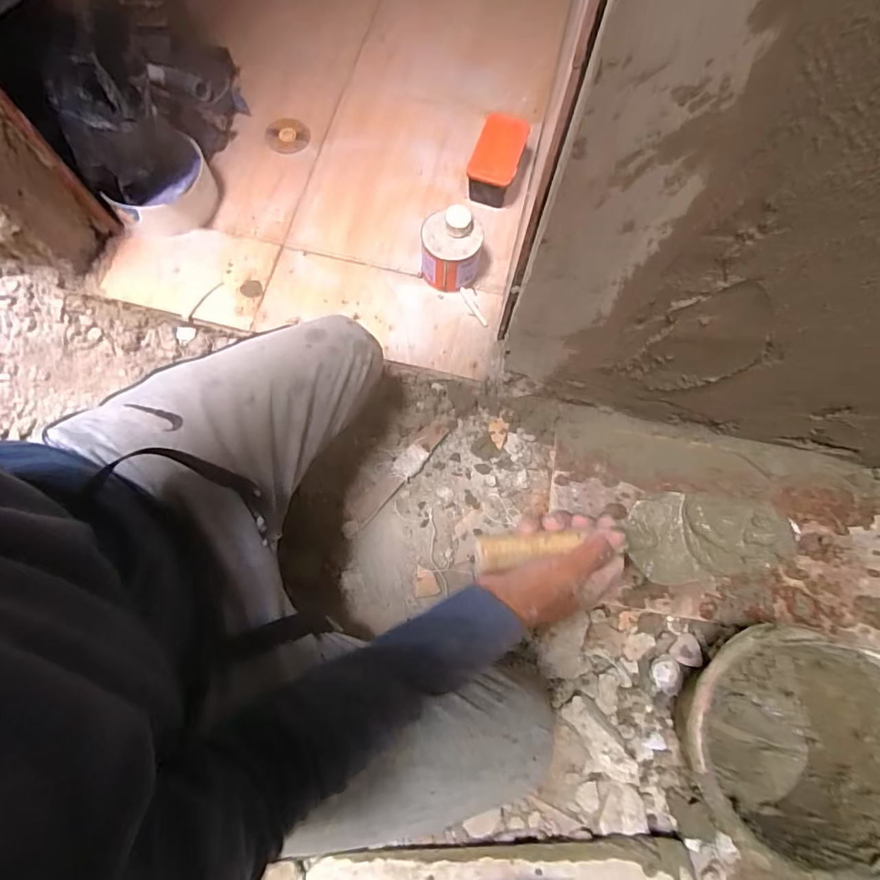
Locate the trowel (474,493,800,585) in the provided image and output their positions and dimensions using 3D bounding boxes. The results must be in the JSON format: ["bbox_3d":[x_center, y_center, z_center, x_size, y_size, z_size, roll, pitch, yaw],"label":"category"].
[{"bbox_3d":[0.180,0.093,0.475,0.299,0.072,0.081,-2,73,-11],"label":"trowel"}]

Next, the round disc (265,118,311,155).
[{"bbox_3d":[-0.292,-0.584,0.975,0.087,0.006,0.073,29,74,8],"label":"round disc"}]

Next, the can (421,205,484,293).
[{"bbox_3d":[0.018,-0.310,0.841,0.096,0.108,0.085,3,73,0],"label":"can"}]

